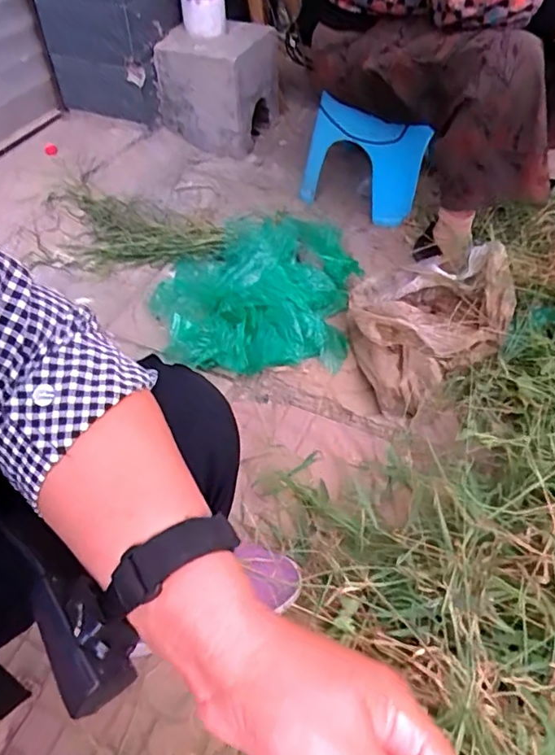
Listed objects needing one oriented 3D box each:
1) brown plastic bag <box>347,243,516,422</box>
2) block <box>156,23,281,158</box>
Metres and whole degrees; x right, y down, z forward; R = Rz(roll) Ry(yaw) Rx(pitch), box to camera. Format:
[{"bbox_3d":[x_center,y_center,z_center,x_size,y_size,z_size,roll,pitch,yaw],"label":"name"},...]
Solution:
[{"bbox_3d":[0.269,-0.104,1.000,0.267,0.137,0.338,2,50,5],"label":"brown plastic bag"},{"bbox_3d":[-0.155,-0.761,1.470,0.214,0.269,0.233,22,54,20],"label":"block"}]

